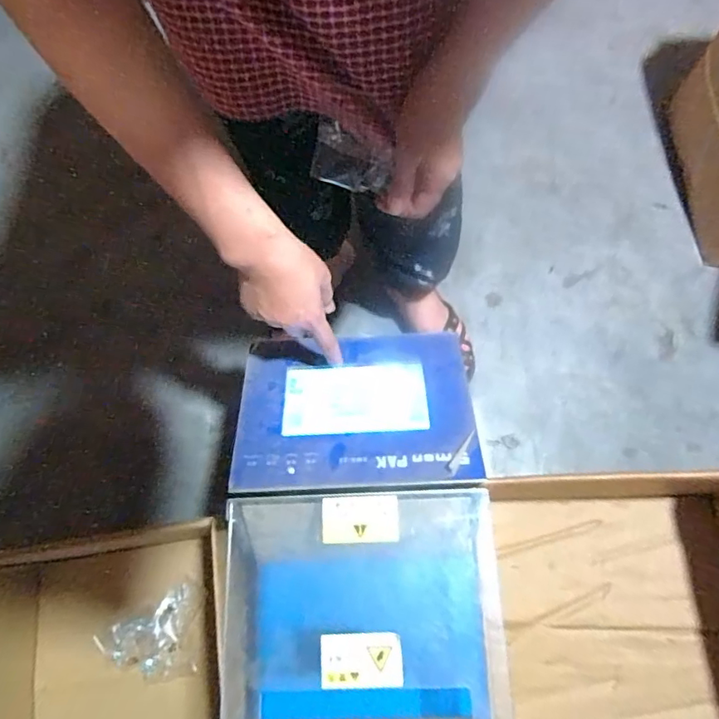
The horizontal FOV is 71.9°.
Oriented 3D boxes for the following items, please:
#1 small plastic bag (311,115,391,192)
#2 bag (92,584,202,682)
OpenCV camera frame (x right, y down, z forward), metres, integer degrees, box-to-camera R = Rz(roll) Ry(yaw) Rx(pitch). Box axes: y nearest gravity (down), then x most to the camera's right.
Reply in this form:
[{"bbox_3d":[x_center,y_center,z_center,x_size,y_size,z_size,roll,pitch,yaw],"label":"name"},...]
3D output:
[{"bbox_3d":[-0.009,-0.193,0.478,0.074,0.007,0.052,17,114,-10],"label":"small plastic bag"},{"bbox_3d":[-0.326,0.424,0.770,0.145,0.028,0.129,-1,72,2],"label":"bag"}]

